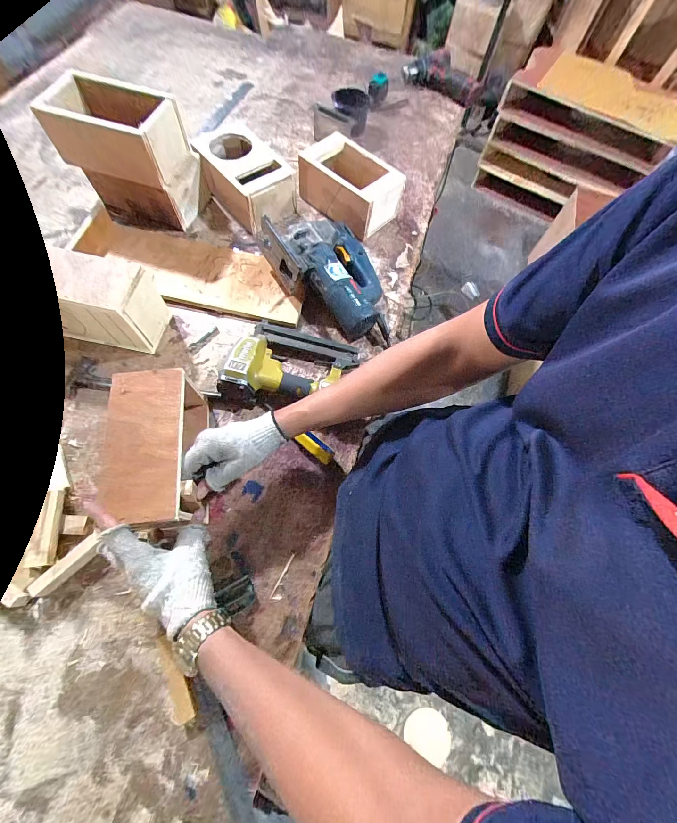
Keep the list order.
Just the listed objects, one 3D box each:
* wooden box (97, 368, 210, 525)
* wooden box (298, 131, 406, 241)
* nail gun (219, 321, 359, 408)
[{"bbox_3d":[-0.238,0.055,0.451,0.098,0.118,0.192,-7,69,-5],"label":"wooden box"},{"bbox_3d":[0.031,-0.484,0.710,0.134,0.099,0.197,-40,76,-18],"label":"wooden box"},{"bbox_3d":[-0.079,-0.078,0.543,0.180,0.053,0.170,21,68,4],"label":"nail gun"}]

